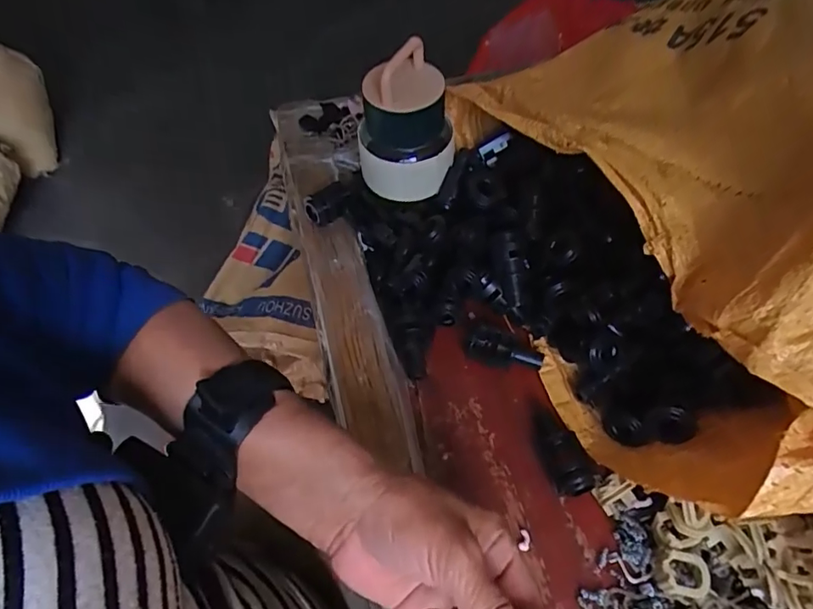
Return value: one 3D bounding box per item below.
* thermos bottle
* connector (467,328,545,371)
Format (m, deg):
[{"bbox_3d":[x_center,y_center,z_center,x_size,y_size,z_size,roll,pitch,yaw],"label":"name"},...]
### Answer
[{"bbox_3d":[-0.002,-0.146,0.408,0.072,0.105,0.080,-4,57,1],"label":"thermos bottle"},{"bbox_3d":[0.071,0.031,0.372,0.053,0.014,0.022,13,59,12],"label":"connector"}]

